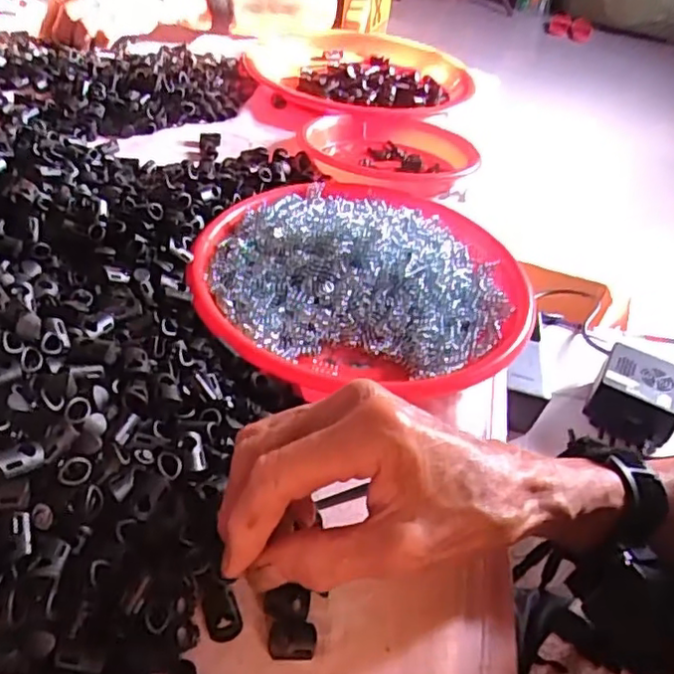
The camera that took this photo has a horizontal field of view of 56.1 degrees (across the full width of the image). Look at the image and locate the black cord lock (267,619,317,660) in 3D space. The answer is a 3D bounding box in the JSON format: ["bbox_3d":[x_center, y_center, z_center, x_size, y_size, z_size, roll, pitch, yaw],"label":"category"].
[{"bbox_3d":[-0.019,0.127,0.265,0.019,0.006,0.015,1,42,-6],"label":"black cord lock"}]

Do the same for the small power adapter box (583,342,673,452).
[{"bbox_3d":[0.276,0.055,0.586,0.074,0.047,0.085,26,44,18],"label":"small power adapter box"}]

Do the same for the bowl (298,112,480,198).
[{"bbox_3d":[0.049,-0.170,0.590,0.159,0.037,0.167,4,42,-3],"label":"bowl"}]

